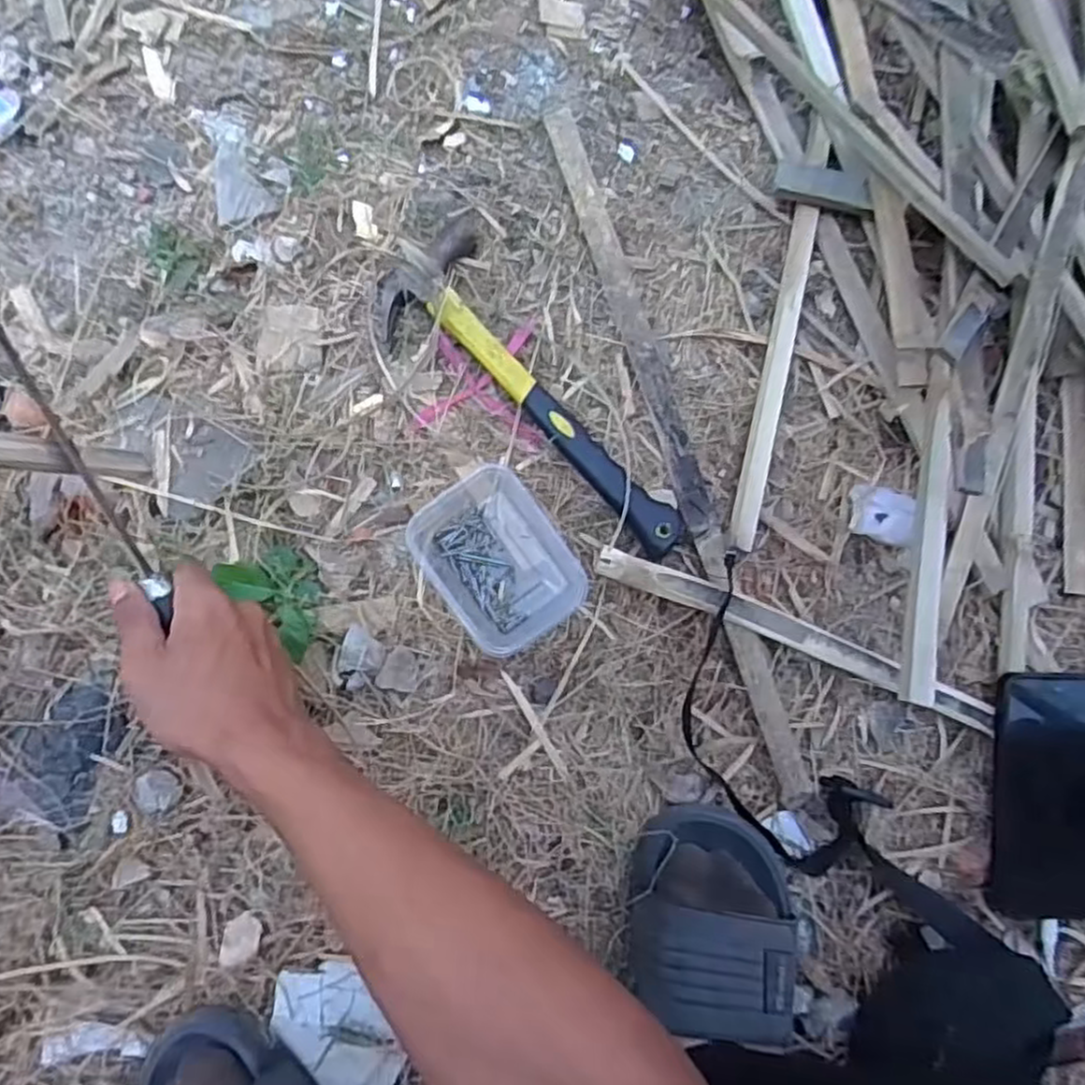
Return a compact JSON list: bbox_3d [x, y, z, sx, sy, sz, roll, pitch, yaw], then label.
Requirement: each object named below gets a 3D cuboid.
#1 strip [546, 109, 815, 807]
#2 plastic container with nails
[{"bbox_3d":[0.100,-0.064,0.531,0.031,0.019,0.509,-18,89,-7],"label":"strip"},{"bbox_3d":[-0.030,0.010,0.496,0.089,0.039,0.111,-35,91,-7],"label":"plastic container with nails"}]

